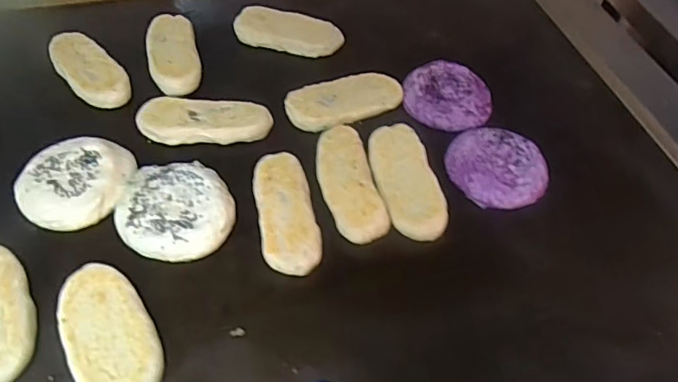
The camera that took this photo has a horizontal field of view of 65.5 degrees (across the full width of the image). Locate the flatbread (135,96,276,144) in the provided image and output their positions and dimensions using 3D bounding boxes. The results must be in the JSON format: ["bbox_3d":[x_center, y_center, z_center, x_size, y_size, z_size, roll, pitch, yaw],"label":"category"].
[{"bbox_3d":[-0.166,-0.086,0.650,0.161,0.016,0.069,3,53,0],"label":"flatbread"}]

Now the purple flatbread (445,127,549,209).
[{"bbox_3d":[0.185,-0.029,0.623,0.108,0.024,0.107,1,53,-2],"label":"purple flatbread"}]

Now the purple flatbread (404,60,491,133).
[{"bbox_3d":[0.143,-0.122,0.696,0.113,0.030,0.108,14,53,8],"label":"purple flatbread"}]

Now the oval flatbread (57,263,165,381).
[{"bbox_3d":[-0.210,0.133,0.481,0.073,0.024,0.145,-30,60,-23],"label":"oval flatbread"}]

